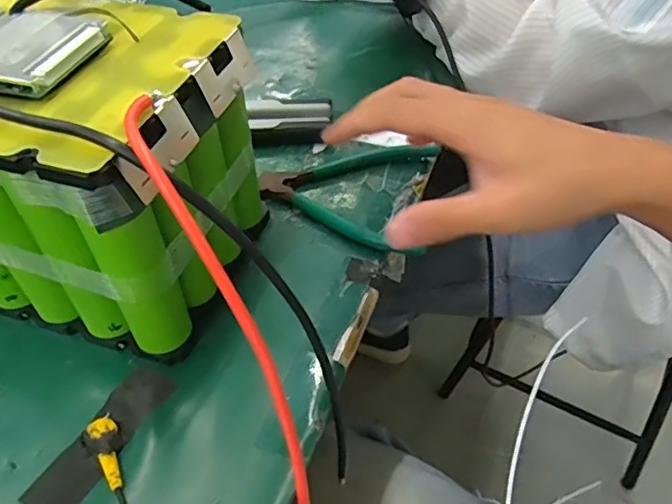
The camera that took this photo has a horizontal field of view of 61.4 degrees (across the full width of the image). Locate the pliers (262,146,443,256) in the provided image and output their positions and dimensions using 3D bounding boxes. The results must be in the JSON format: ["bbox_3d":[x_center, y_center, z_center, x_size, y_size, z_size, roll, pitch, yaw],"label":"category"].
[{"bbox_3d":[0.008,-0.051,0.420,0.124,0.011,0.121,7,49,8],"label":"pliers"}]

